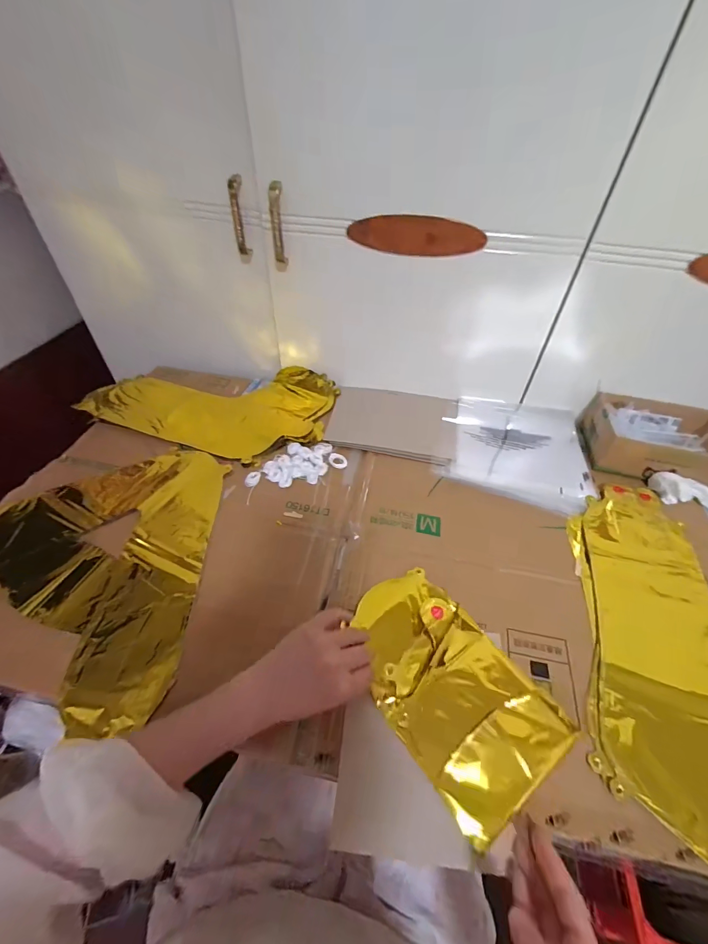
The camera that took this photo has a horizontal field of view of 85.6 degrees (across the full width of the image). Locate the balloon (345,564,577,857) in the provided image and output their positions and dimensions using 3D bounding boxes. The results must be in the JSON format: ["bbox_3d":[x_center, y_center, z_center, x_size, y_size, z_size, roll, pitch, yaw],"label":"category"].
[{"bbox_3d":[0.094,0.211,0.394,0.136,0.026,0.222,-28,55,-24],"label":"balloon"}]

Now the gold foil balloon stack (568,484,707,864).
[{"bbox_3d":[0.364,0.186,0.423,0.211,0.013,0.426,12,49,8],"label":"gold foil balloon stack"}]

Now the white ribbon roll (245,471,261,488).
[{"bbox_3d":[-0.150,0.010,0.563,0.021,0.007,0.026,3,48,1],"label":"white ribbon roll"}]

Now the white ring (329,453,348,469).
[{"bbox_3d":[-0.025,-0.017,0.600,0.029,0.004,0.029,1,48,-1],"label":"white ring"}]

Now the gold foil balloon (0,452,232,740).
[{"bbox_3d":[-0.362,0.110,0.475,0.355,0.037,0.350,1,48,-1],"label":"gold foil balloon"}]

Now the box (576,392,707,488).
[{"bbox_3d":[0.484,-0.054,0.609,0.193,0.062,0.150,11,49,7],"label":"box"}]

